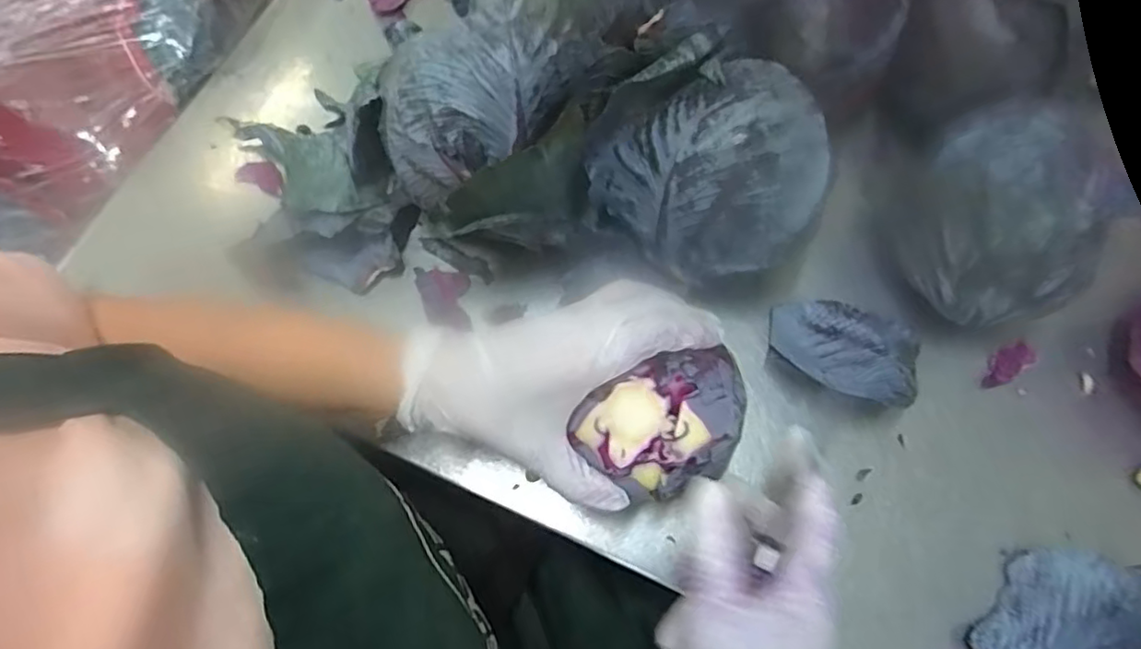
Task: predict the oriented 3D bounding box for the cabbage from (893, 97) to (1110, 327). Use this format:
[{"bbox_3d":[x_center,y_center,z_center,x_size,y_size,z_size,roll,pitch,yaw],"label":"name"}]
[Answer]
[{"bbox_3d":[0.279,-0.063,0.406,0.112,0.113,0.112,0,70,1],"label":"cabbage"}]

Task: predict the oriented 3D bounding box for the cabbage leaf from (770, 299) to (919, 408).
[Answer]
[{"bbox_3d":[0.193,0.013,0.427,0.098,0.025,0.067,28,73,11],"label":"cabbage leaf"}]

